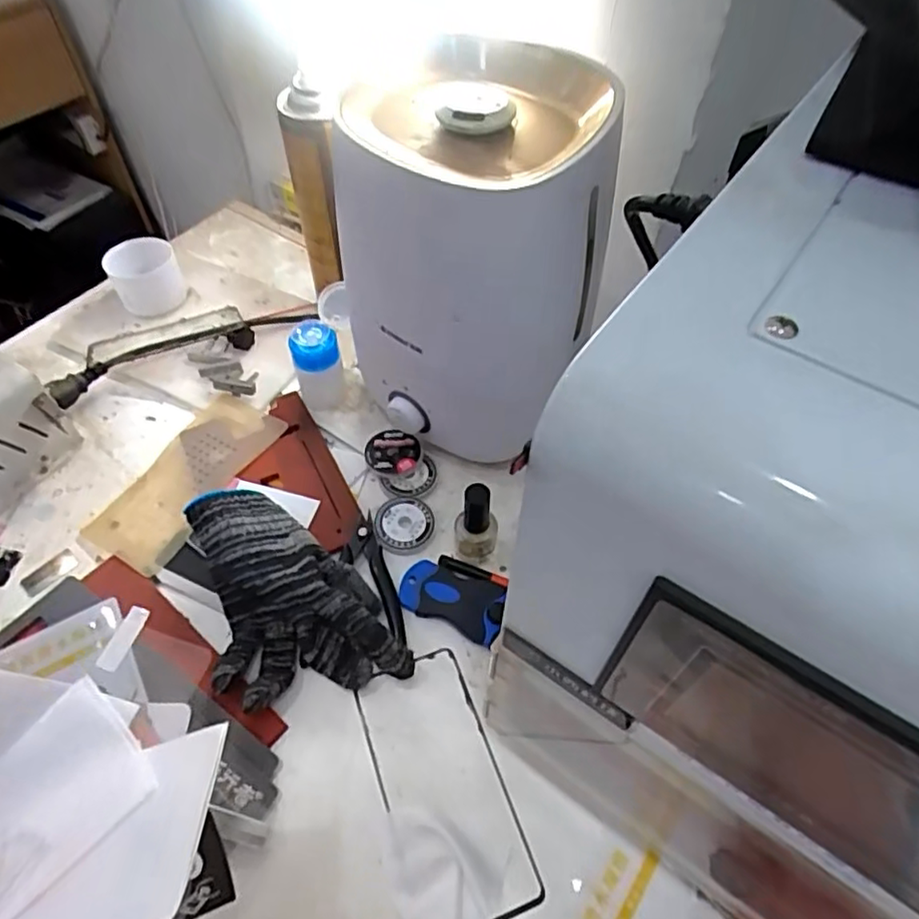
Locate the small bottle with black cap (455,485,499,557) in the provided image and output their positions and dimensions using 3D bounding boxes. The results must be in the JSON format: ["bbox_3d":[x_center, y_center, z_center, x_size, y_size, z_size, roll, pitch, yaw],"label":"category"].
[{"bbox_3d":[0.013,0.049,0.468,0.030,0.074,0.024,3,54,1],"label":"small bottle with black cap"}]

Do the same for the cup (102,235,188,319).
[{"bbox_3d":[-0.310,-0.179,0.637,0.064,0.059,0.057,-26,58,-18],"label":"cup"}]

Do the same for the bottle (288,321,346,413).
[{"bbox_3d":[-0.126,-0.084,0.567,0.043,0.071,0.043,-13,55,-10],"label":"bottle"}]

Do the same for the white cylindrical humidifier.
[{"bbox_3d":[0.000,-0.136,0.478,0.172,0.274,0.160,-9,55,-7],"label":"white cylindrical humidifier"}]

